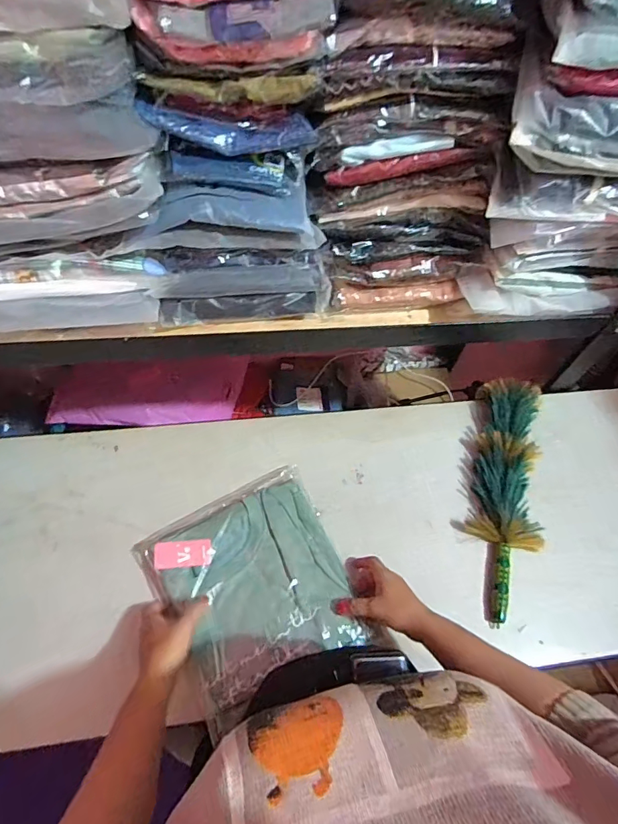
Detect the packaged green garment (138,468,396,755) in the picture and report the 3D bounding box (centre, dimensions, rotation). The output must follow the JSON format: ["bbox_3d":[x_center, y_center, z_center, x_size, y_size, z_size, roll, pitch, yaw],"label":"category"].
[{"bbox_3d":[-0.077,0.248,0.657,0.259,0.037,0.294,-22,63,-17],"label":"packaged green garment"}]

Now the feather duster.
[{"bbox_3d":[0.332,0.126,0.756,0.132,0.061,0.412,19,59,7],"label":"feather duster"}]

